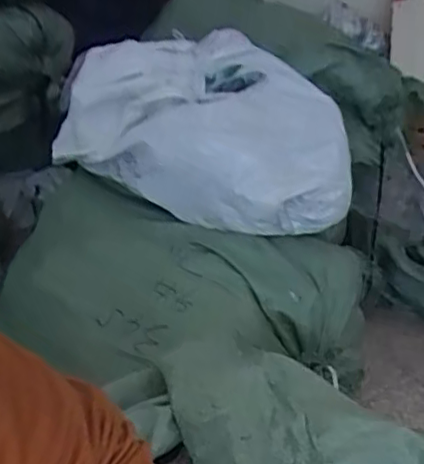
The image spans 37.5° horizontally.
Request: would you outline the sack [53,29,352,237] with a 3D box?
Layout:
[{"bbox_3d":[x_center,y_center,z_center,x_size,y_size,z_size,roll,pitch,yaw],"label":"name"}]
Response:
[{"bbox_3d":[0.015,-0.253,1.445,0.644,0.321,0.478,13,28,26],"label":"sack"}]

